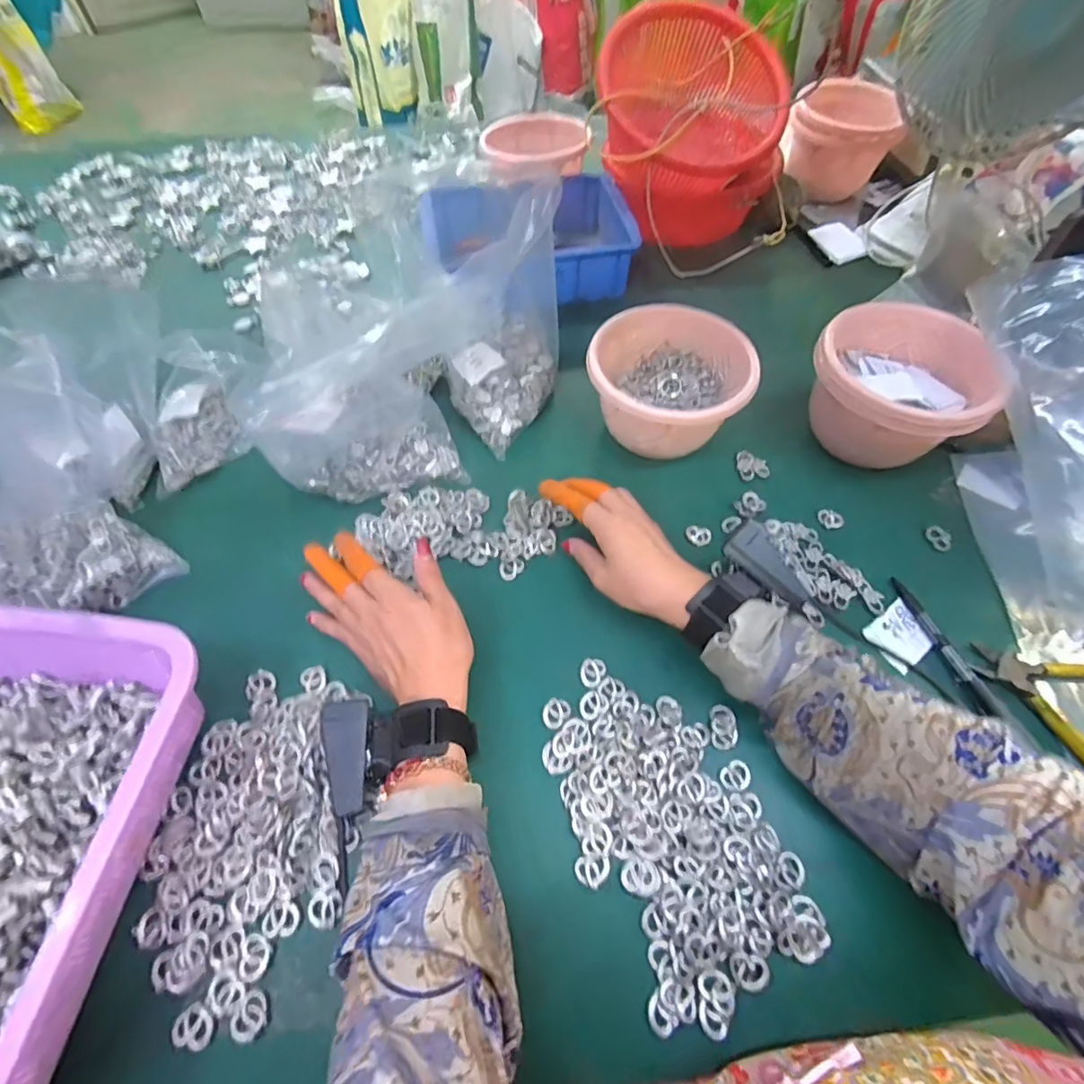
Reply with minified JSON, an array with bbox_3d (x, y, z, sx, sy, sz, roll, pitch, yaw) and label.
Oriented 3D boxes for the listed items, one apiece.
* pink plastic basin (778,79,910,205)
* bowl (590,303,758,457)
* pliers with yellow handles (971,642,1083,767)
[{"bbox_3d":[0.419,-0.563,0.749,0.144,0.101,0.166,26,61,15],"label":"pink plastic basin"},{"bbox_3d":[0.117,-0.147,0.512,0.148,0.098,0.133,4,58,2],"label":"bowl"},{"bbox_3d":[0.401,0.127,0.380,0.071,0.017,0.149,-29,62,-17],"label":"pliers with yellow handles"}]

